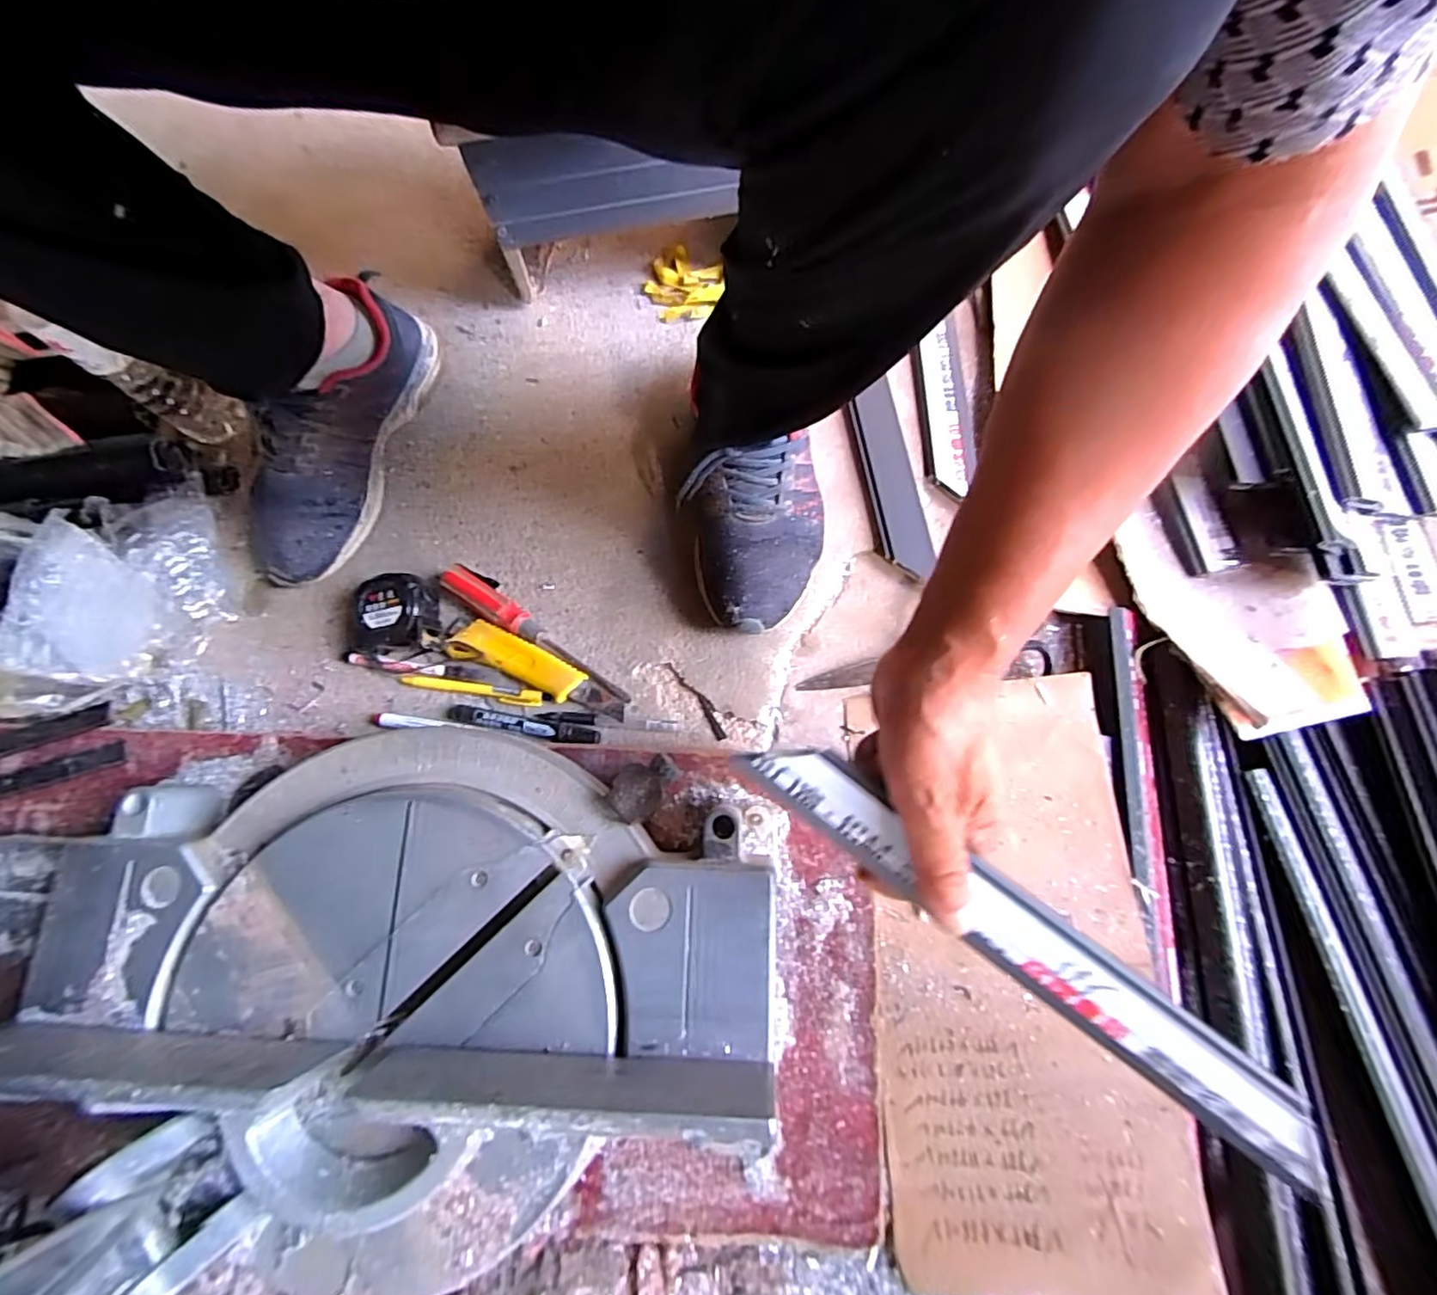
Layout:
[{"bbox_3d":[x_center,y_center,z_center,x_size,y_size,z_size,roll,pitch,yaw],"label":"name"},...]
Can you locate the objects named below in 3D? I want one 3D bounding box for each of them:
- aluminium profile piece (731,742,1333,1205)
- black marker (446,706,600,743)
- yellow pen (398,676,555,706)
[{"bbox_3d":[0.158,0.150,0.311,0.330,0.026,0.039,35,79,5],"label":"aluminium profile piece"},{"bbox_3d":[-0.169,0.065,0.515,0.136,0.017,0.016,10,76,4],"label":"black marker"},{"bbox_3d":[-0.212,0.037,0.530,0.135,0.014,0.014,8,75,3],"label":"yellow pen"}]

